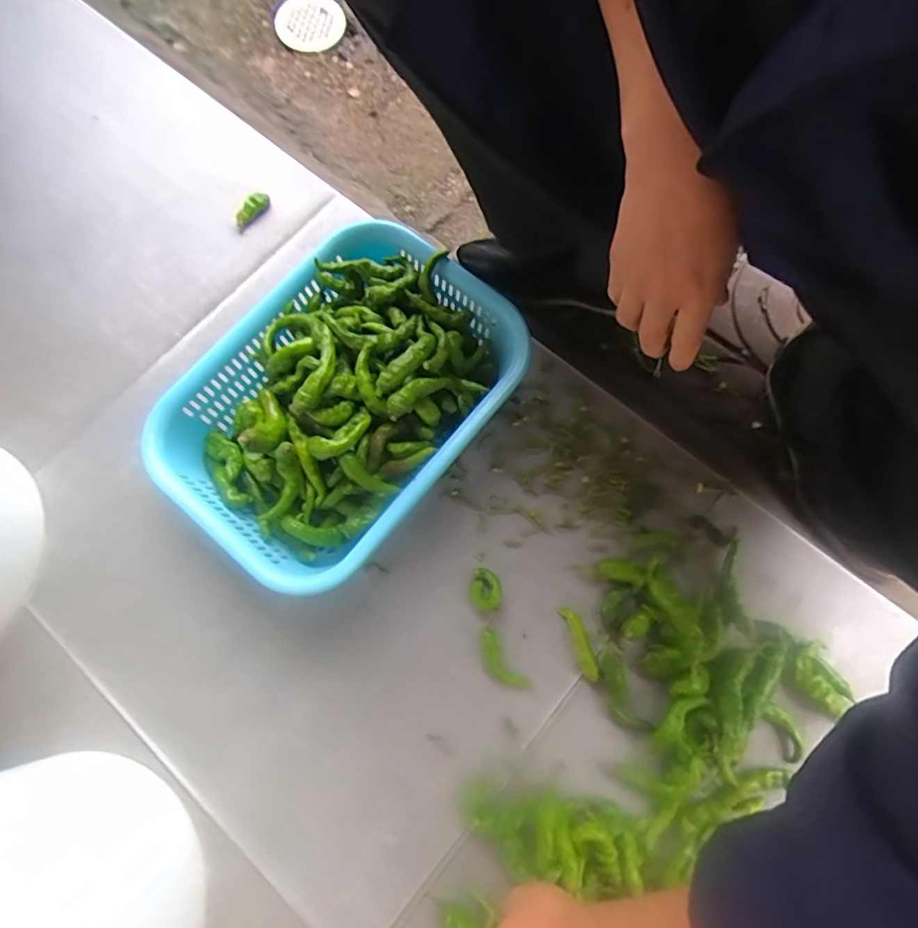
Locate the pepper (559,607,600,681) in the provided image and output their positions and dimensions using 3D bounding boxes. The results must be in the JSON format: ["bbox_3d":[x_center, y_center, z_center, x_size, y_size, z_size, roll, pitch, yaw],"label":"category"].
[{"bbox_3d":[0.122,0.180,0.537,0.016,0.015,0.071,-19,75,-3],"label":"pepper"}]

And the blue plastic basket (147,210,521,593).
[{"bbox_3d":[-0.117,-0.061,0.563,0.265,0.110,0.371,38,79,11],"label":"blue plastic basket"}]

